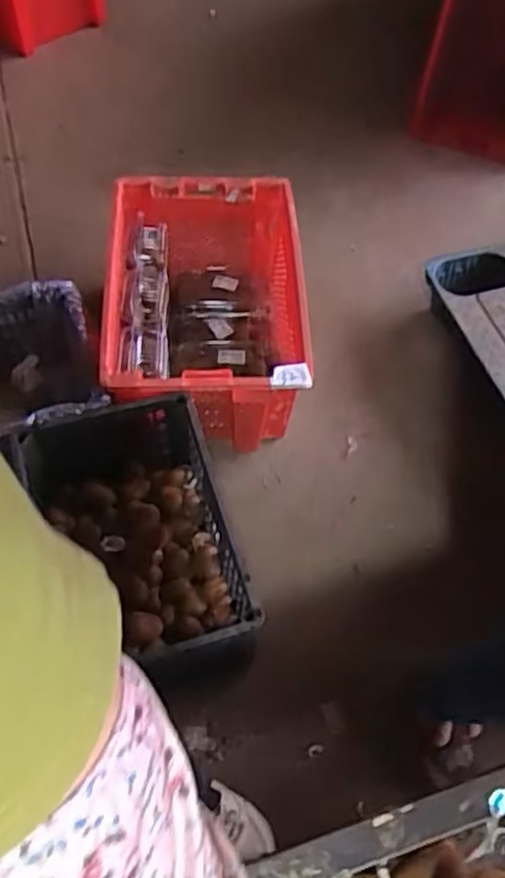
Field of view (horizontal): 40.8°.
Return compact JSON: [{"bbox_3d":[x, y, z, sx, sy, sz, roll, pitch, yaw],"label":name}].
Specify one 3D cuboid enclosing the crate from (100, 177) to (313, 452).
[{"bbox_3d":[-0.099,-0.282,1.624,0.461,0.330,0.651,0,58,-3],"label":"crate"}]

